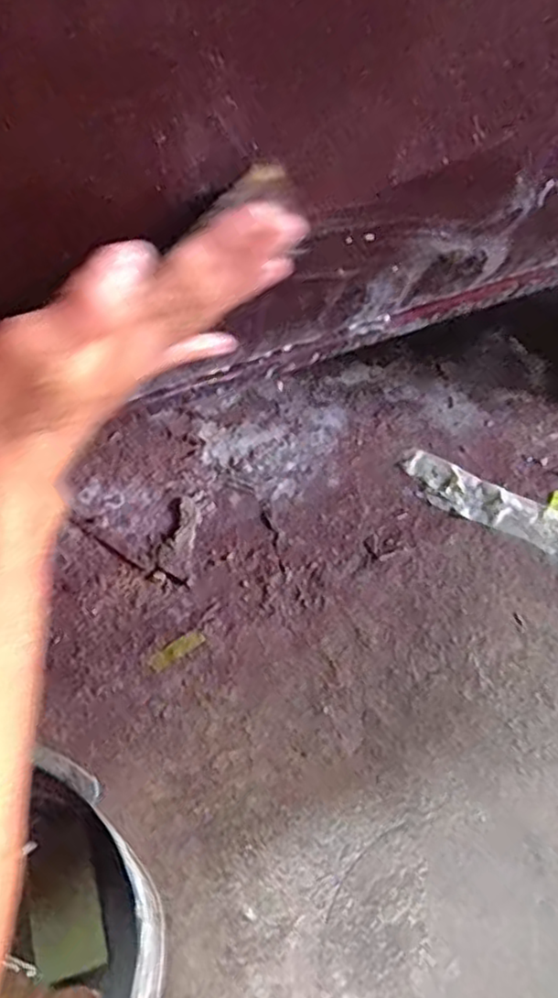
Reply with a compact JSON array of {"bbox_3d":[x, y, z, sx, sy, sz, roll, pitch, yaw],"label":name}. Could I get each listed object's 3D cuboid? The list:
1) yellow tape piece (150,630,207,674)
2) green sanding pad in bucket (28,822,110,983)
[{"bbox_3d":[-0.107,0.159,0.717,0.061,0.004,0.019,-34,65,-12],"label":"yellow tape piece"},{"bbox_3d":[-0.158,0.297,0.501,0.049,0.010,0.094,-16,69,-8],"label":"green sanding pad in bucket"}]

